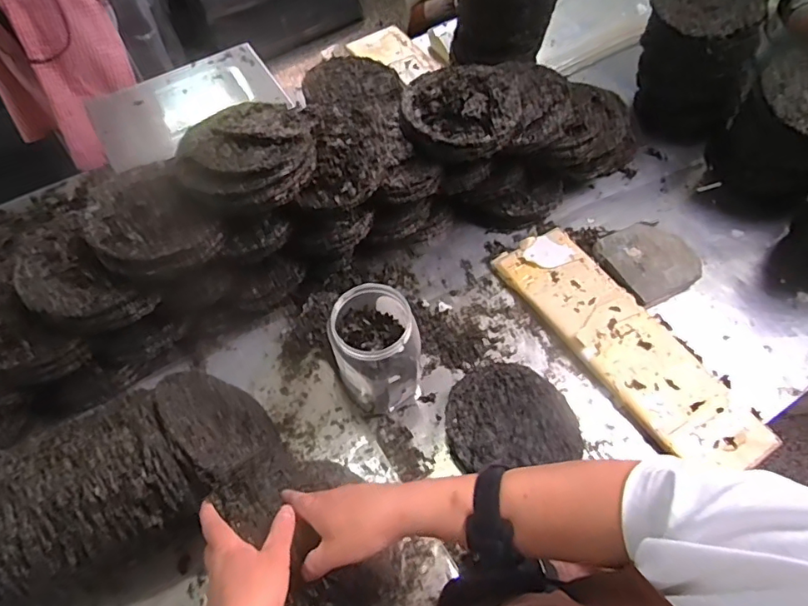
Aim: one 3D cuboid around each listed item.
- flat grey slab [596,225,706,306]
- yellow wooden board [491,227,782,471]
[{"bbox_3d":[0.445,-0.081,0.951,0.148,0.028,0.155,-29,63,-14],"label":"flat grey slab"},{"bbox_3d":[0.372,0.066,0.889,0.159,0.019,0.501,-31,63,-15],"label":"yellow wooden board"}]

